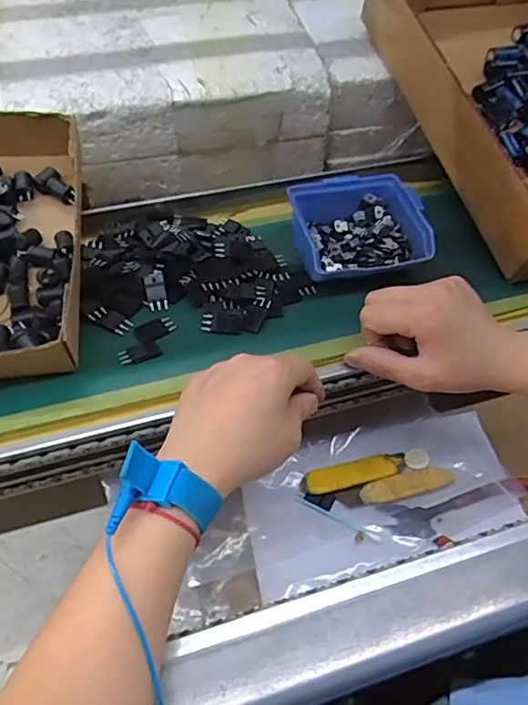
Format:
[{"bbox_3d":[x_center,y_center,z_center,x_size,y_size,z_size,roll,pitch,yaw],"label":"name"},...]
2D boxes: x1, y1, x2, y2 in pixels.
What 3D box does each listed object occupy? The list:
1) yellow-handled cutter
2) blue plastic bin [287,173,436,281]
[{"bbox_3d":[0.076,0.100,0.466,0.092,0.009,0.021,-13,54,-12],"label":"yellow-handled cutter"},{"bbox_3d":[0.076,-0.105,0.465,0.098,0.038,0.096,-6,53,-6],"label":"blue plastic bin"}]

